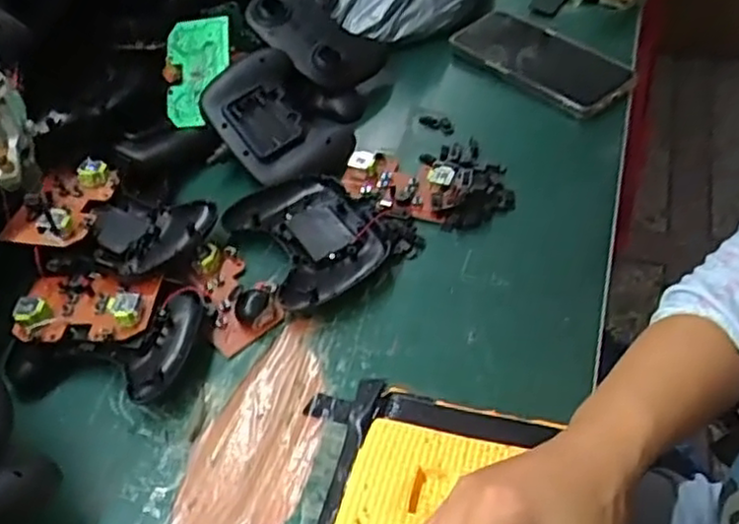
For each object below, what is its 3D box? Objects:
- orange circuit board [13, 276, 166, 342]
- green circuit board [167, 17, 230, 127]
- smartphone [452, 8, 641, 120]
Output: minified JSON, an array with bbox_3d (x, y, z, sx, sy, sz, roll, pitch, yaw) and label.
[{"bbox_3d":[-0.188,0.031,0.481,0.087,0.020,0.047,1,49,6],"label":"orange circuit board"},{"bbox_3d":[-0.146,-0.162,0.616,0.062,0.007,0.087,-5,87,18],"label":"green circuit board"},{"bbox_3d":[0.149,-0.177,0.625,0.147,0.013,0.084,35,57,24],"label":"smartphone"}]

